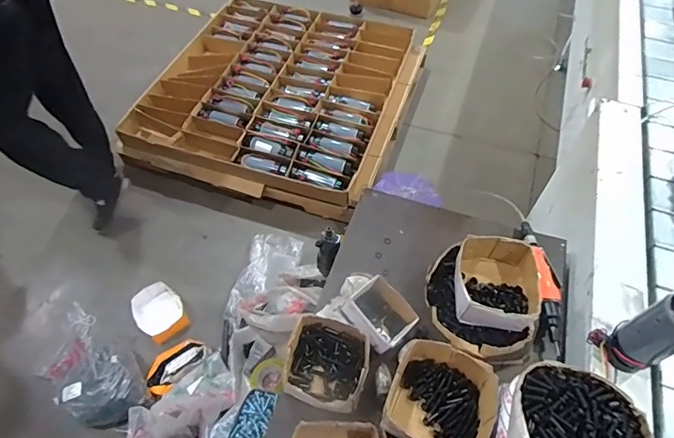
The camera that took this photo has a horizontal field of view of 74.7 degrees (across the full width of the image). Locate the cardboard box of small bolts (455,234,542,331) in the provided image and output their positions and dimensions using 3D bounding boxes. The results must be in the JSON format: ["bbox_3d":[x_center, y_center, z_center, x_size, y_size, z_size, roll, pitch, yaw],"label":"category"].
[{"bbox_3d":[0.301,0.122,0.829,0.152,0.082,0.159,7,56,4],"label":"cardboard box of small bolts"}]

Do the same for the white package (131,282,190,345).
[{"bbox_3d":[-0.617,0.315,1.531,0.155,0.062,0.202,-36,63,-22],"label":"white package"}]

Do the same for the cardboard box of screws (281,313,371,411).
[{"bbox_3d":[-0.018,0.265,0.808,0.146,0.065,0.151,15,57,10],"label":"cardboard box of screws"}]

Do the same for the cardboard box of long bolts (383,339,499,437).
[{"bbox_3d":[0.162,0.283,0.690,0.157,0.067,0.161,23,58,15],"label":"cardboard box of long bolts"}]

